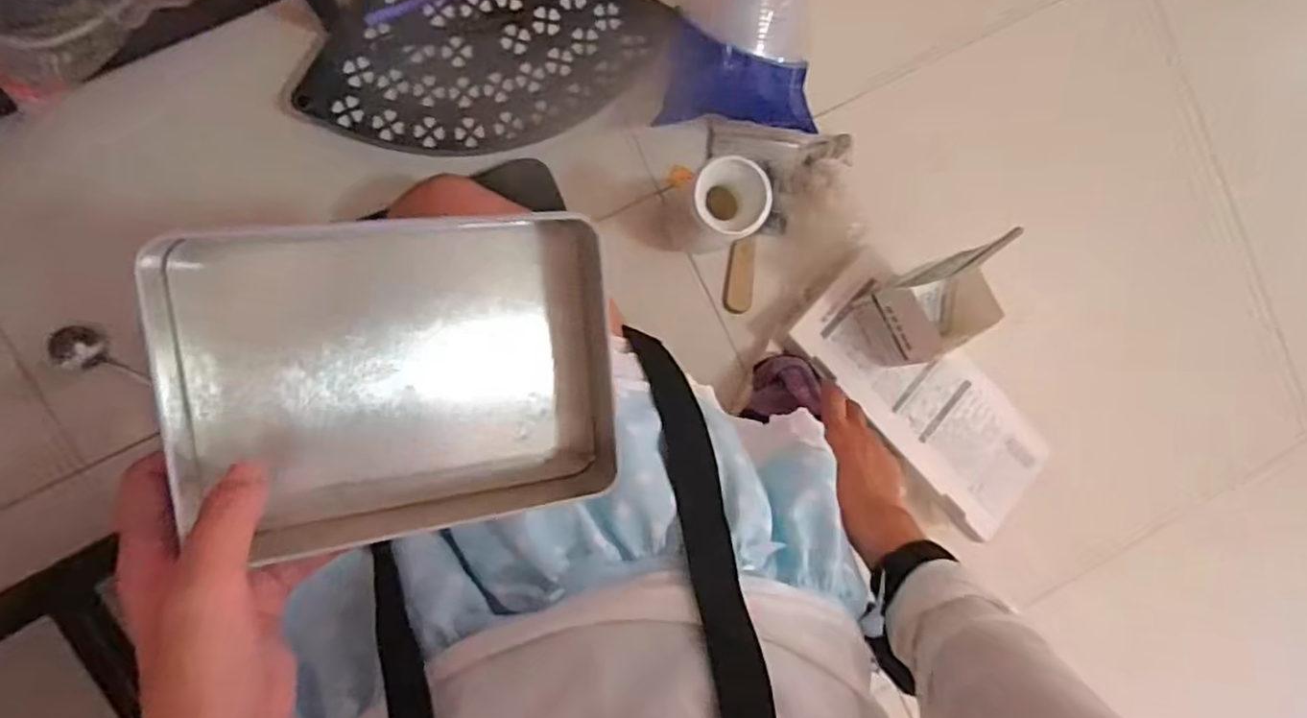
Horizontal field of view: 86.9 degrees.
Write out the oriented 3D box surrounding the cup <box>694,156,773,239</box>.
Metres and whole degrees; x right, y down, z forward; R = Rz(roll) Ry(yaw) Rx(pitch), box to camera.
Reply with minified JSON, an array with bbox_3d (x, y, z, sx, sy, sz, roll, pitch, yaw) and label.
[{"bbox_3d":[0.061,-0.131,0.568,0.061,0.055,0.061,-1,94,-9],"label":"cup"}]

